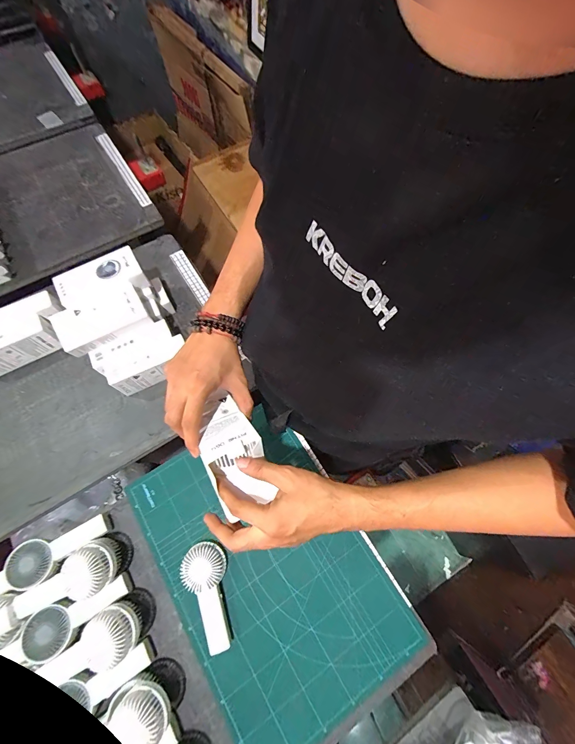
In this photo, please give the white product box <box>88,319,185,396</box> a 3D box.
[{"bbox_3d":[-0.266,-0.025,0.585,0.151,0.081,0.081,-27,71,-11],"label":"white product box"}]

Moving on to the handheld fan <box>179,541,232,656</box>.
[{"bbox_3d":[-0.125,0.337,0.464,0.069,0.040,0.143,-9,69,-4],"label":"handheld fan"}]

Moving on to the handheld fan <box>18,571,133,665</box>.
[{"bbox_3d":[-0.307,0.353,0.456,0.140,0.050,0.064,-32,72,-12],"label":"handheld fan"}]

